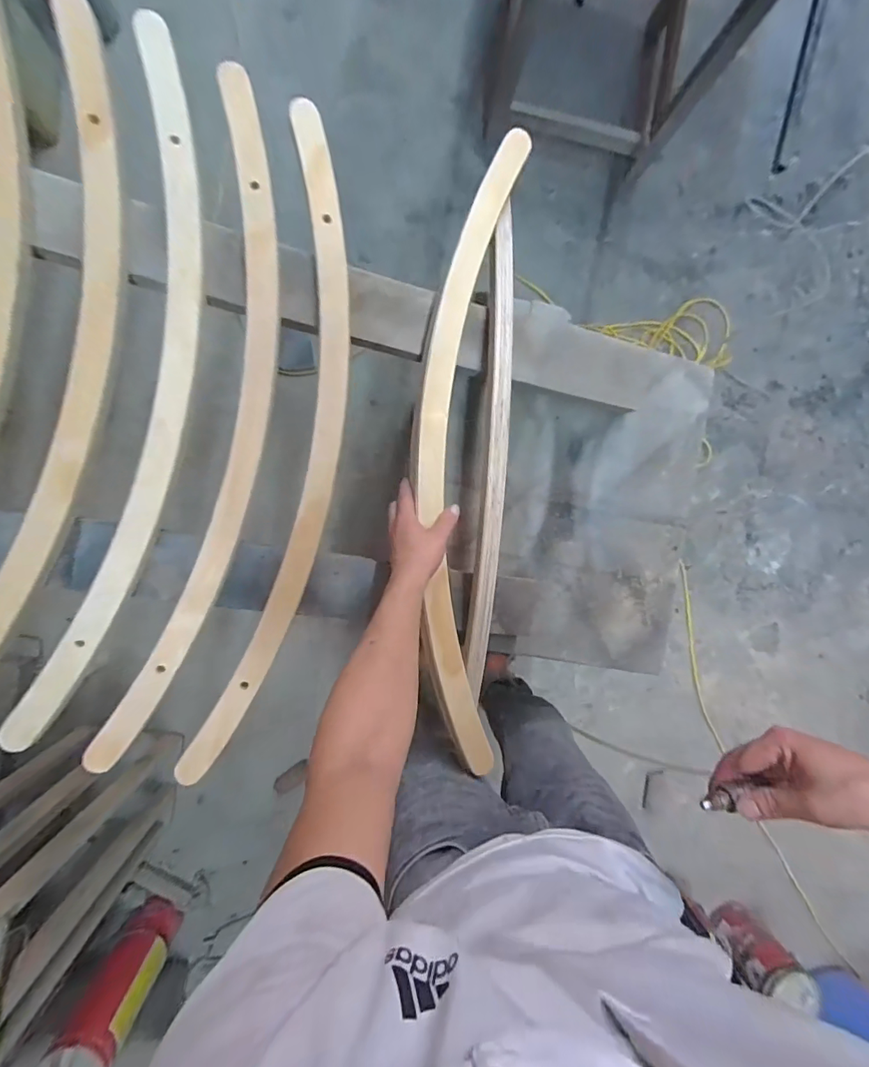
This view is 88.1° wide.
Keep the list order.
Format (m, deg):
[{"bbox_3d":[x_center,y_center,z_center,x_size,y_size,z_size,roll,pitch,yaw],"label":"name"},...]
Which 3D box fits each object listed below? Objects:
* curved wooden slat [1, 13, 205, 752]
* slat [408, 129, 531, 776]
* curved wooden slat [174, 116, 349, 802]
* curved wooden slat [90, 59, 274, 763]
[{"bbox_3d":[-0.371,-0.159,0.545,0.122,0.044,0.866,12,90,-8],"label":"curved wooden slat"},{"bbox_3d":[0.037,-0.096,0.614,0.138,0.030,0.848,1,94,-5],"label":"slat"},{"bbox_3d":[-0.191,-0.103,0.590,0.120,0.028,0.845,11,90,-8],"label":"curved wooden slat"},{"bbox_3d":[-0.279,-0.126,0.567,0.116,0.026,0.850,12,90,-8],"label":"curved wooden slat"}]

